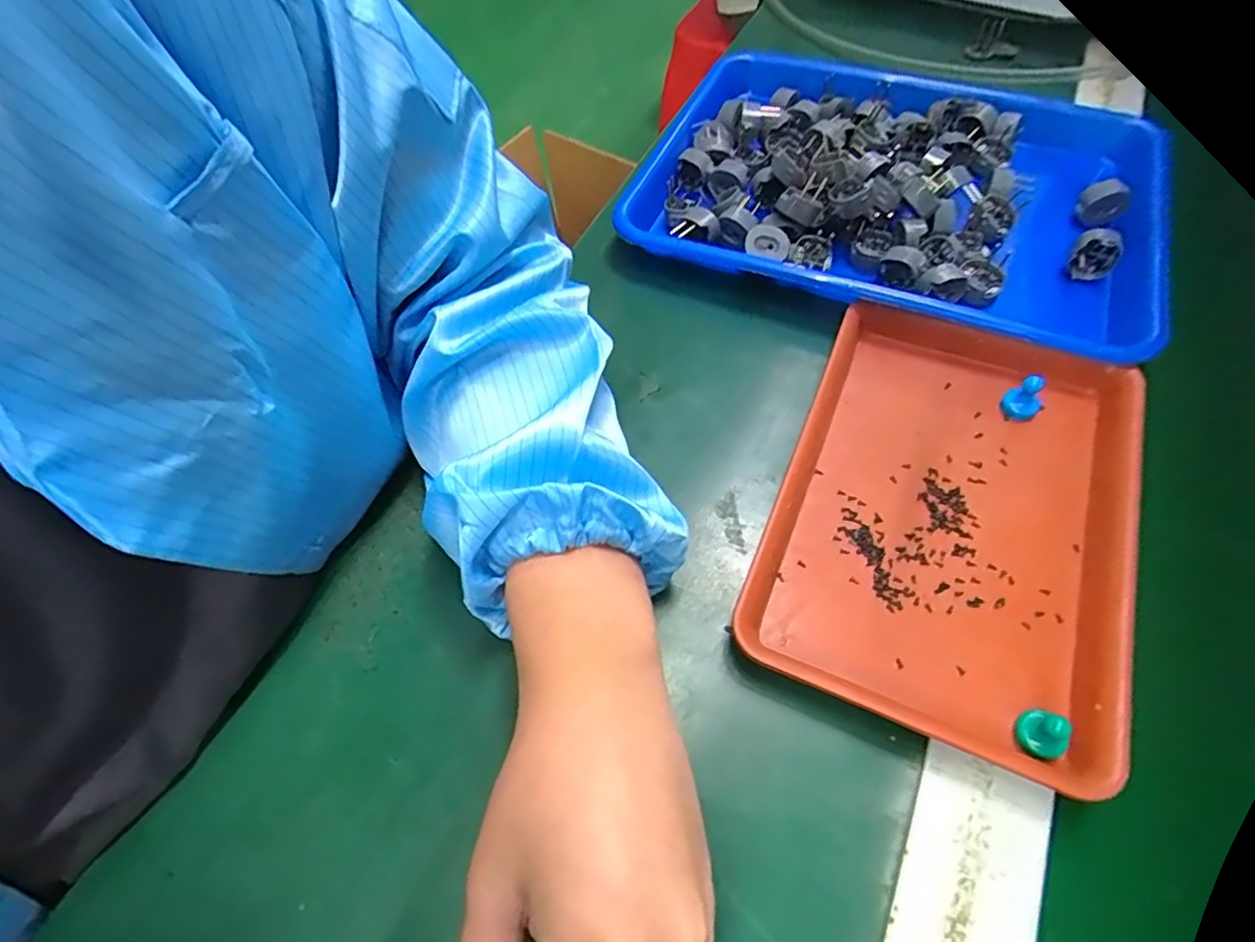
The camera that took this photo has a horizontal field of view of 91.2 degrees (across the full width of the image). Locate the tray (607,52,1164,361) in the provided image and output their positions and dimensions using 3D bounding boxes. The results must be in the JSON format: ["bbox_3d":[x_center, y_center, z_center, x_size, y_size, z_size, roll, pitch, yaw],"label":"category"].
[{"bbox_3d":[0.188,-0.209,0.433,0.350,0.041,0.276,18,61,15],"label":"tray"}]

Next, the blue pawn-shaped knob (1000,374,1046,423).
[{"bbox_3d":[0.219,-0.040,0.337,0.019,0.024,0.016,31,65,21],"label":"blue pawn-shaped knob"}]

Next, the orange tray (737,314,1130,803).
[{"bbox_3d":[0.163,0.018,0.309,0.157,0.022,0.229,19,61,15],"label":"orange tray"}]

